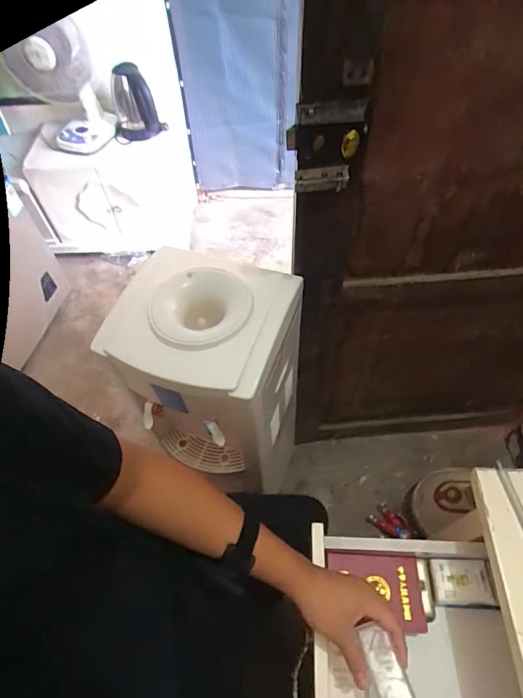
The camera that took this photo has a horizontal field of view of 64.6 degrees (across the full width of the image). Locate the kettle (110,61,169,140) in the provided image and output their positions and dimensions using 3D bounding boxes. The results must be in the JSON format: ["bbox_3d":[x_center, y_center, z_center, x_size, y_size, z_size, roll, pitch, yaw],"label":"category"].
[{"bbox_3d":[-0.467,-0.908,1.536,0.160,0.264,0.135,2,56,4],"label":"kettle"}]

